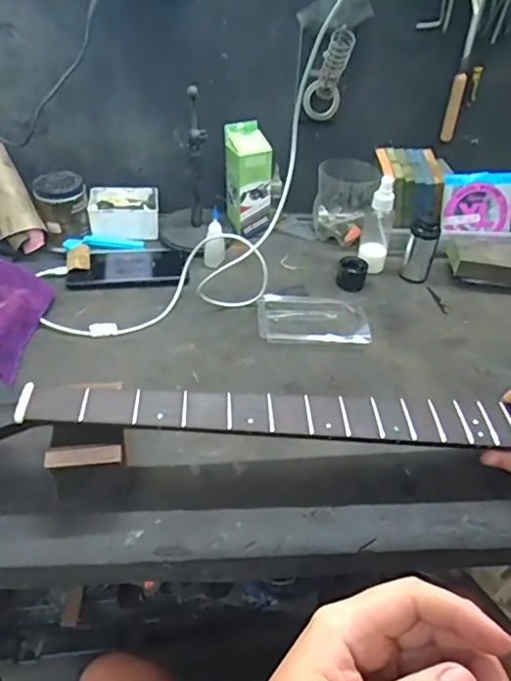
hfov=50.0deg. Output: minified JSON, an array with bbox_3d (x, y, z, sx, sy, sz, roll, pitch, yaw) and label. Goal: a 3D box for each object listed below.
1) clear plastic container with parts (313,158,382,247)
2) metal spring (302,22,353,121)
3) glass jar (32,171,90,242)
[{"bbox_3d":[0.133,-0.210,0.836,0.087,0.102,0.081,11,42,7],"label":"clear plastic container with parts"},{"bbox_3d":[0.100,-0.345,0.719,0.049,0.131,0.029,-7,68,-12],"label":"metal spring"},{"bbox_3d":[-0.279,-0.198,0.795,0.071,0.072,0.071,2,41,-2],"label":"glass jar"}]

